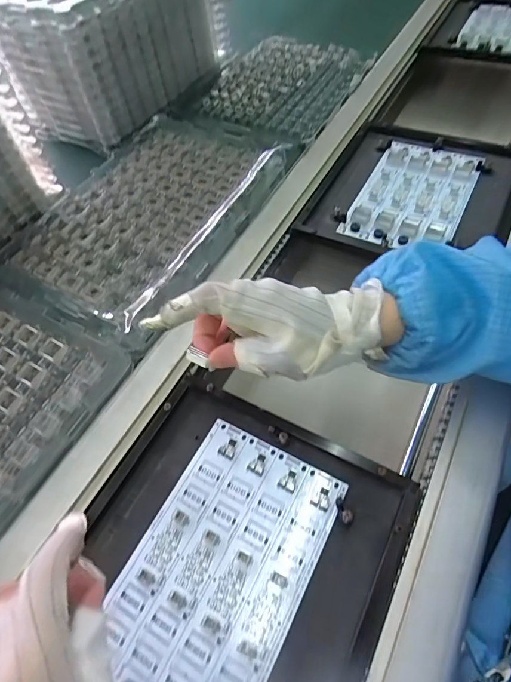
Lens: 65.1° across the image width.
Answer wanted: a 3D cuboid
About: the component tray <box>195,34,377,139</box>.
[{"bbox_3d":[0.052,-0.441,0.682,0.225,0.041,0.273,18,61,18],"label":"component tray"}]

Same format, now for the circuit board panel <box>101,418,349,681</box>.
[{"bbox_3d":[-0.029,0.175,0.308,0.127,0.004,0.206,23,62,19],"label":"circuit board panel"}]

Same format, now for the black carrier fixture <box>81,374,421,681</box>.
[{"bbox_3d":[-0.027,0.174,0.305,0.233,0.019,0.252,22,62,20],"label":"black carrier fixture"}]

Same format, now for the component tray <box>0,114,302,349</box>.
[{"bbox_3d":[-0.117,-0.189,0.502,0.230,0.026,0.385,26,65,16],"label":"component tray"}]

